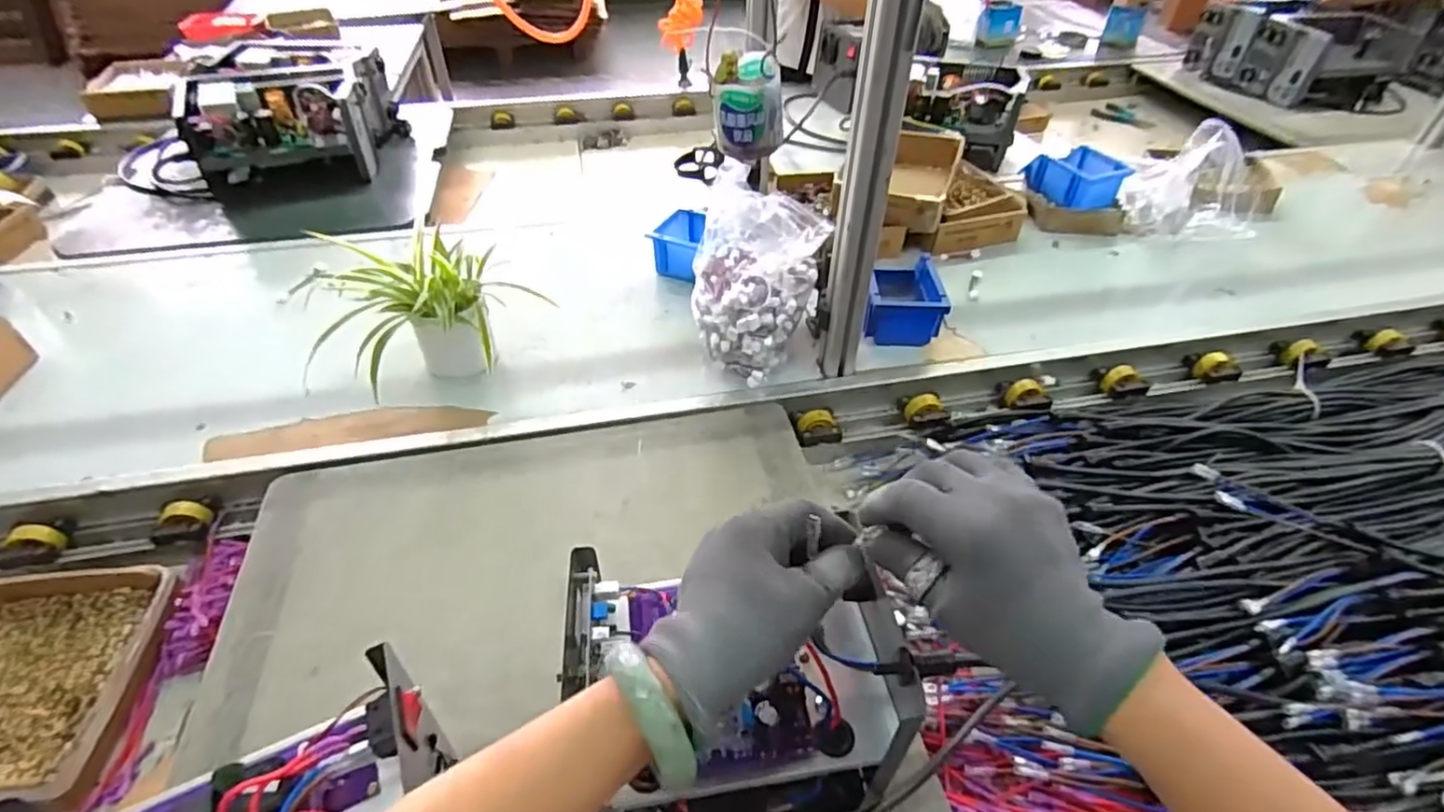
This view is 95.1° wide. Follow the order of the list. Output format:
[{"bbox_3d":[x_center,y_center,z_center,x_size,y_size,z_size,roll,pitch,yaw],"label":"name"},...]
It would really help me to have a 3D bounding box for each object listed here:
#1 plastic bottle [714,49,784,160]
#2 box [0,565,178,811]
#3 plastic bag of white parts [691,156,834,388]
[{"bbox_3d":[0.023,-0.269,0.595,0.062,0.071,0.063,3,44,3],"label":"plastic bottle"},{"bbox_3d":[-0.655,0.261,0.626,0.203,0.040,0.230,-3,44,-3],"label":"box"},{"bbox_3d":[0.042,-0.154,0.846,0.160,0.210,0.158,10,45,10],"label":"plastic bag of white parts"}]

